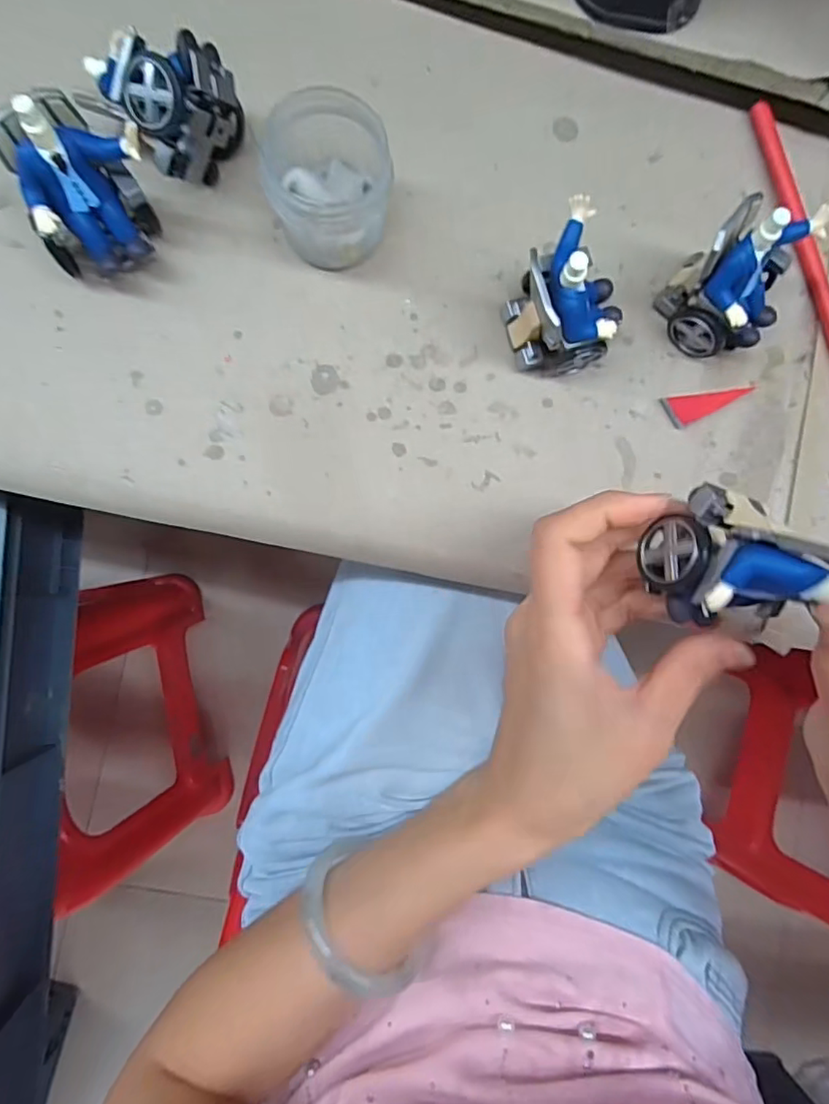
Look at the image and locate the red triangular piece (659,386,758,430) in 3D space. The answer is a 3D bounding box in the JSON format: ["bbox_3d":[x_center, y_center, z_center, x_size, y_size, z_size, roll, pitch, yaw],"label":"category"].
[{"bbox_3d":[0.144,-0.077,0.284,0.042,0.004,0.017,-28,89,-5],"label":"red triangular piece"}]

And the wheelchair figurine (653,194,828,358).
[{"bbox_3d":[0.150,-0.124,0.259,0.049,0.060,0.055,45,85,-1],"label":"wheelchair figurine"}]

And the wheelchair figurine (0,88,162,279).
[{"bbox_3d":[-0.135,-0.150,0.241,0.051,0.061,0.049,-17,88,-5],"label":"wheelchair figurine"}]

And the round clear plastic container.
[{"bbox_3d":[-0.038,-0.160,0.254,0.053,0.049,0.048,-5,87,-4],"label":"round clear plastic container"}]

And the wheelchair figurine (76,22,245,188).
[{"bbox_3d":[-0.107,-0.194,0.251,0.047,0.051,0.054,31,85,-2],"label":"wheelchair figurine"}]

